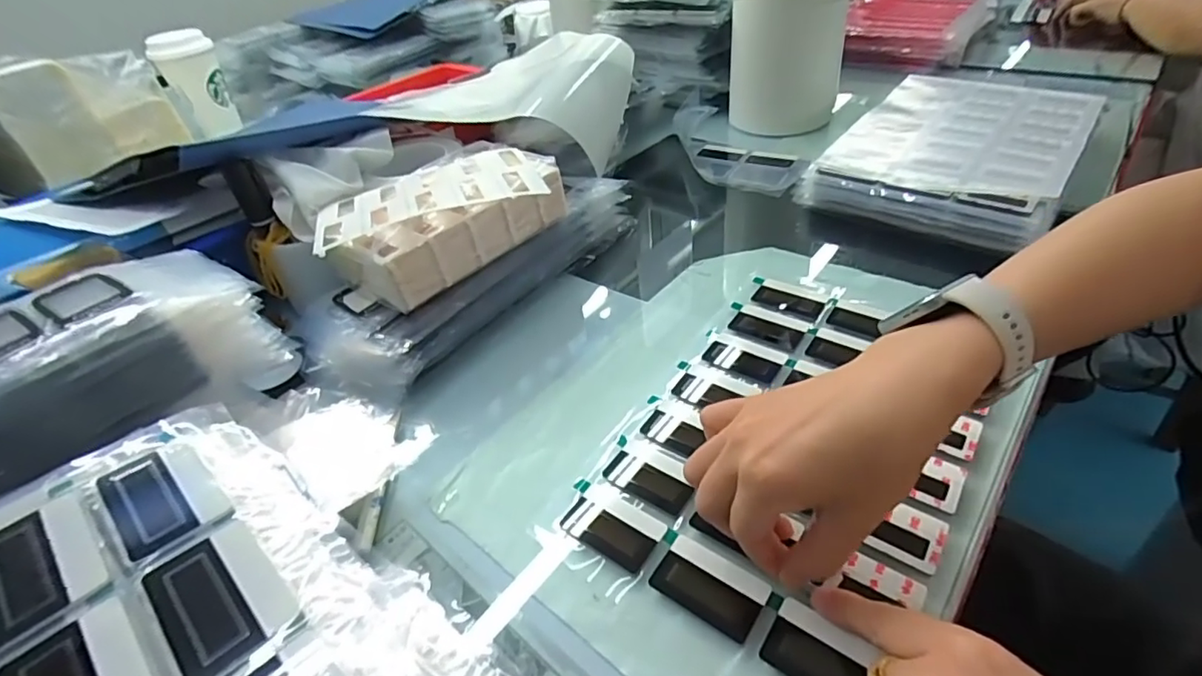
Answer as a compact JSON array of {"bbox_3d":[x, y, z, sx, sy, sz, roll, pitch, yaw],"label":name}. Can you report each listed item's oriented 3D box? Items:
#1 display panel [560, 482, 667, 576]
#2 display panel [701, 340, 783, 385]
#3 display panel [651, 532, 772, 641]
[{"bbox_3d":[0.007,0.107,0.320,0.055,0.004,0.034,23,49,31],"label":"display panel"},{"bbox_3d":[0.100,0.017,0.405,0.054,0.004,0.025,19,47,27],"label":"display panel"},{"bbox_3d":[0.055,0.126,0.287,0.054,0.004,0.033,22,49,30],"label":"display panel"}]

